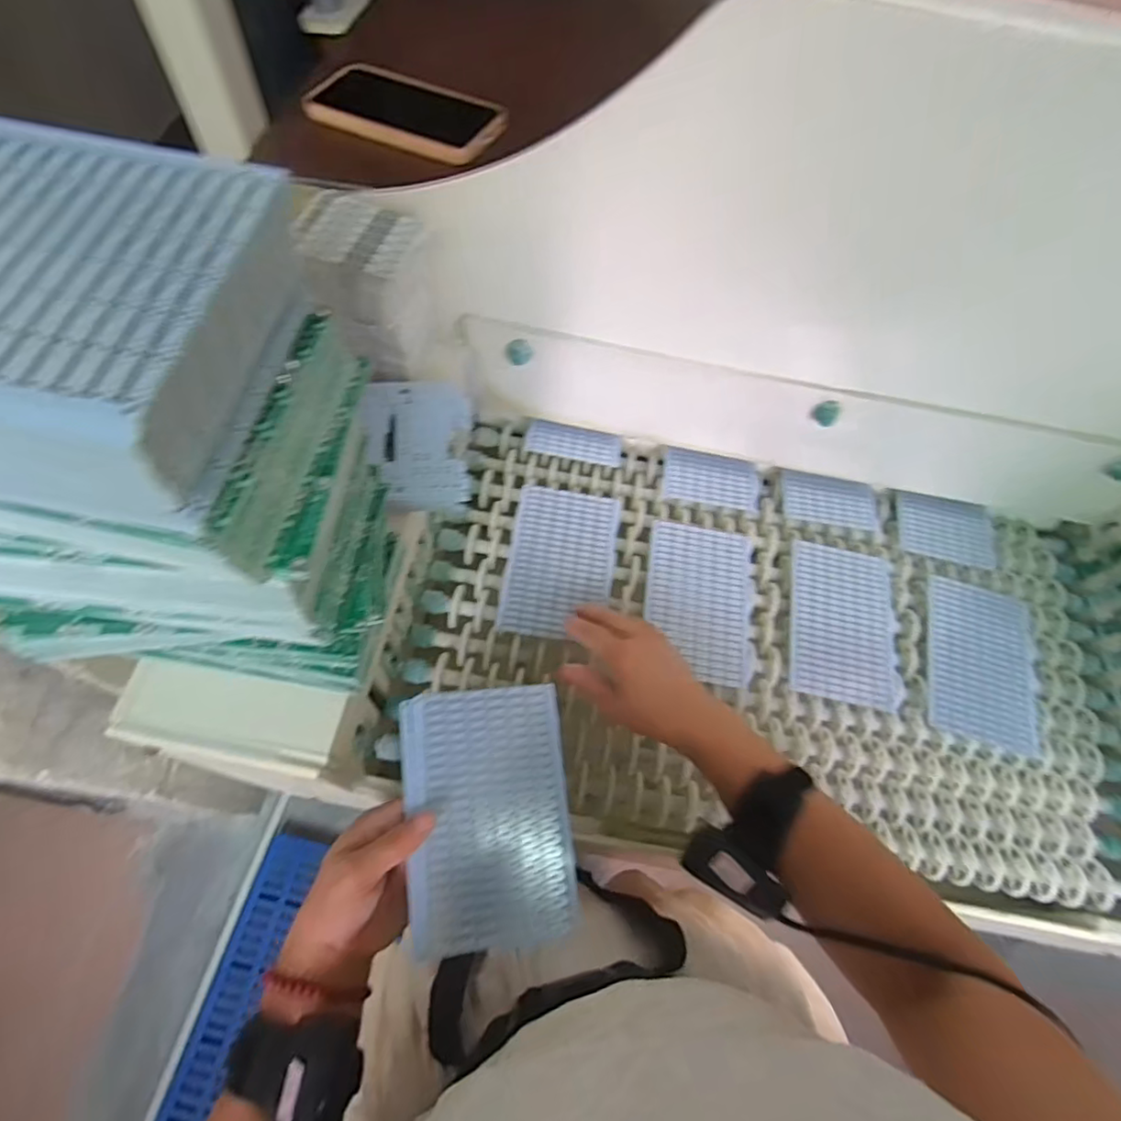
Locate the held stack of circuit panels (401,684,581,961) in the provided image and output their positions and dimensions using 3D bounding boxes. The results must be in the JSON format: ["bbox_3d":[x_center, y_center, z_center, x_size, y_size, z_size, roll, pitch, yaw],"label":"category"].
[{"bbox_3d":[-0.050,0.171,0.415,0.111,0.012,0.165,-4,63,-6],"label":"held stack of circuit panels"}]

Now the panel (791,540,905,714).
[{"bbox_3d":[0.281,0.060,0.596,0.104,0.009,0.161,11,63,0],"label":"panel"}]

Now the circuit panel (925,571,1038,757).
[{"bbox_3d":[0.413,0.098,0.586,0.104,0.010,0.159,18,63,3],"label":"circuit panel"}]

